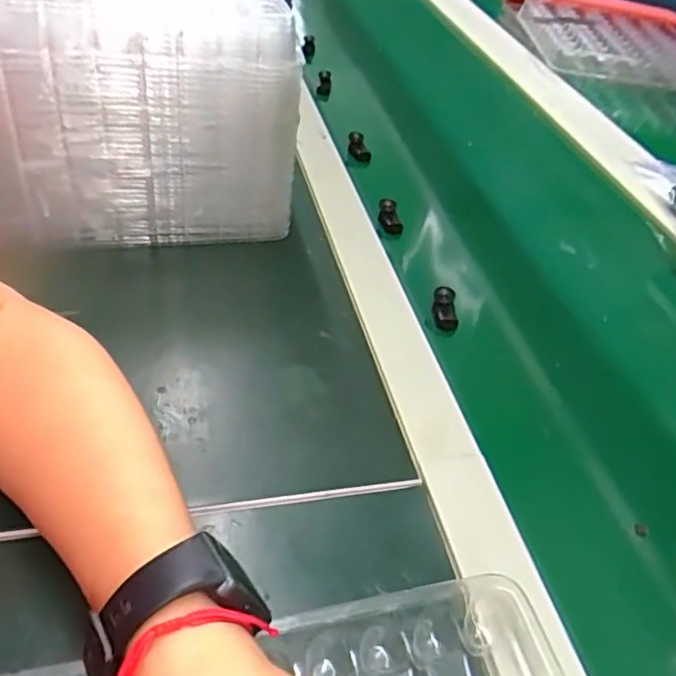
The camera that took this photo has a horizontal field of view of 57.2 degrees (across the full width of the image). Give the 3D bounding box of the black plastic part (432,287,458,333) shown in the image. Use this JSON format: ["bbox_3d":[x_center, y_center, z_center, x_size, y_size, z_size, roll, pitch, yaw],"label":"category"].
[{"bbox_3d":[0.078,-0.021,0.455,0.015,0.015,0.032,-2,75,-10],"label":"black plastic part"}]

